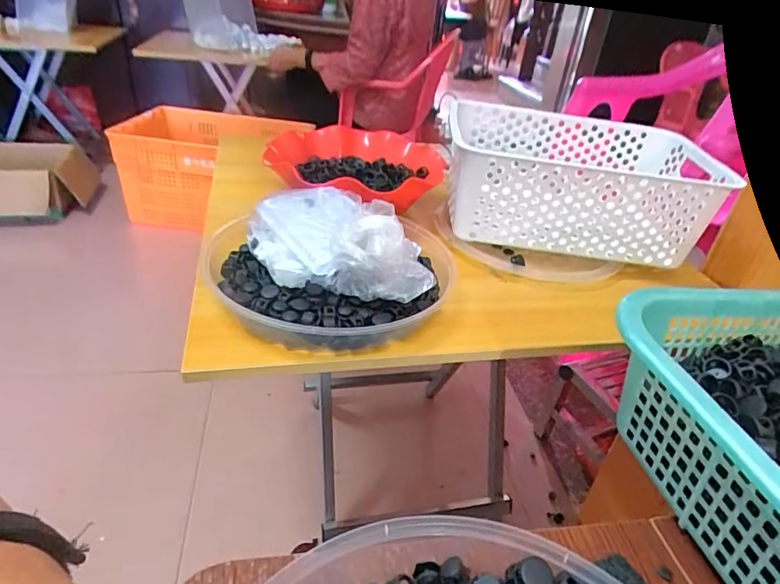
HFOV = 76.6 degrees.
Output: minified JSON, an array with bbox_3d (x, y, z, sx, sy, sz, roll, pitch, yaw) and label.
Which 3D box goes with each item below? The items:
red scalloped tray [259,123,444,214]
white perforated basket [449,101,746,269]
[{"bbox_3d":[-0.043,-0.175,0.677,0.227,0.052,0.307,-6,35,-16],"label":"red scalloped tray"},{"bbox_3d":[0.225,-0.130,0.620,0.299,0.133,0.219,3,34,-4],"label":"white perforated basket"}]

